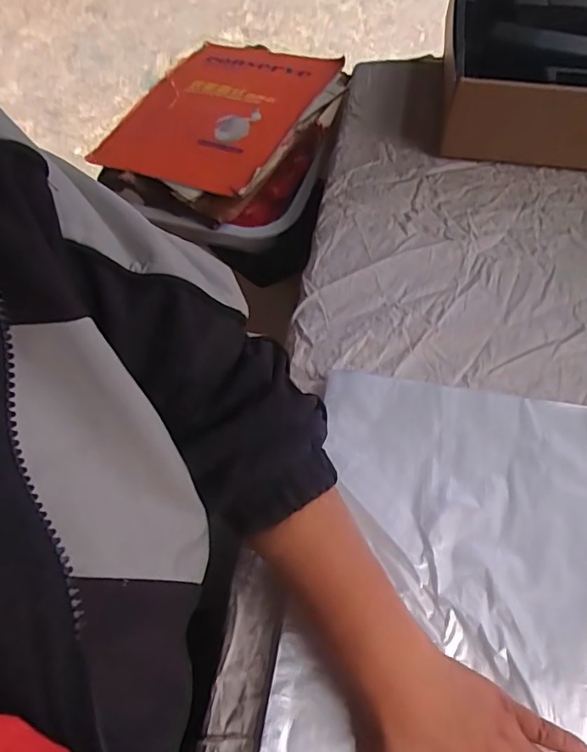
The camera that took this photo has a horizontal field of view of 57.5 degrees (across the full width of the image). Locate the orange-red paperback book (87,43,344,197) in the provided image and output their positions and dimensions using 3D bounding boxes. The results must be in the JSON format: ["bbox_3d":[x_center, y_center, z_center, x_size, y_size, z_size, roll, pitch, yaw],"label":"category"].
[{"bbox_3d":[-0.100,-0.371,0.733,0.244,0.031,0.318,22,61,14],"label":"orange-red paperback book"}]

